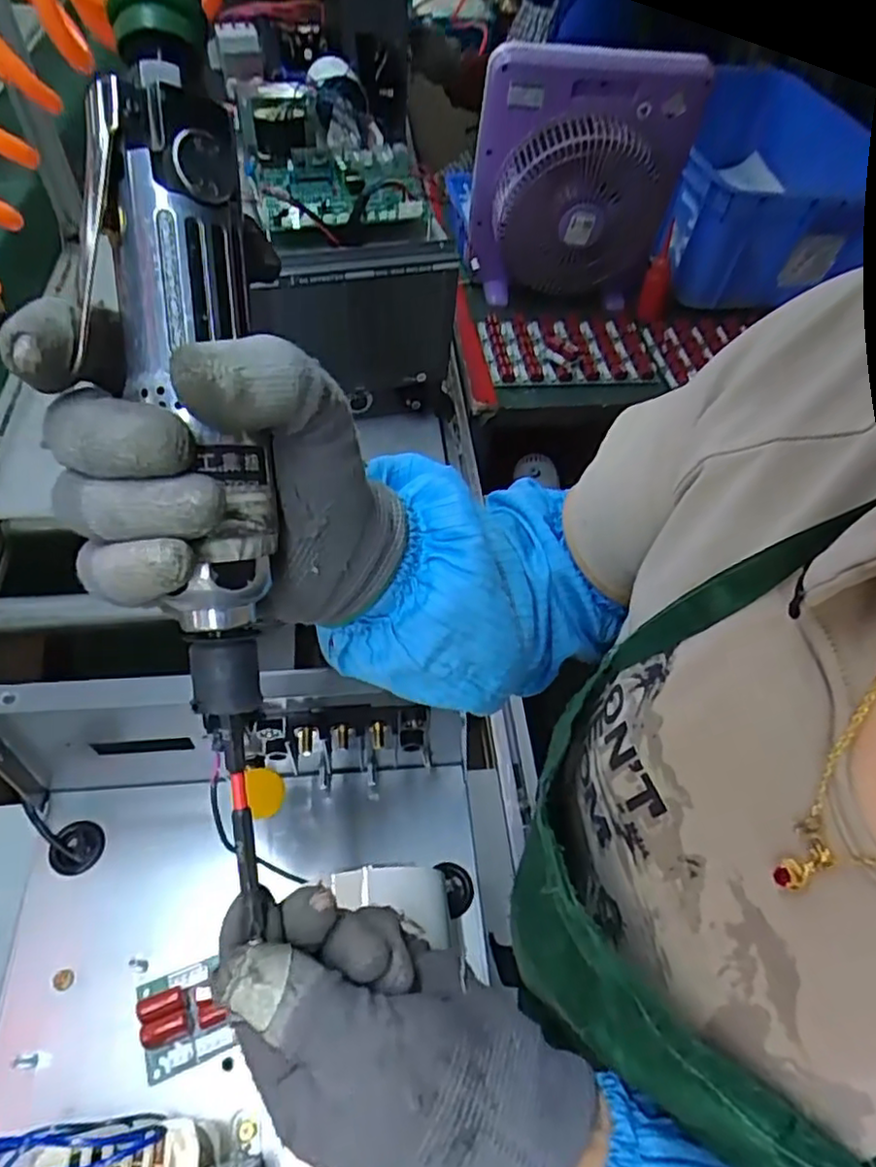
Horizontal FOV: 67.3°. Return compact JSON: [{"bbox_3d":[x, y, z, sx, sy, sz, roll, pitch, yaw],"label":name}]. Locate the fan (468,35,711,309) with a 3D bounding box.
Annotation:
[{"bbox_3d":[0.216,-0.602,0.994,0.314,0.337,0.094,2,54,-4],"label":"fan"}]

